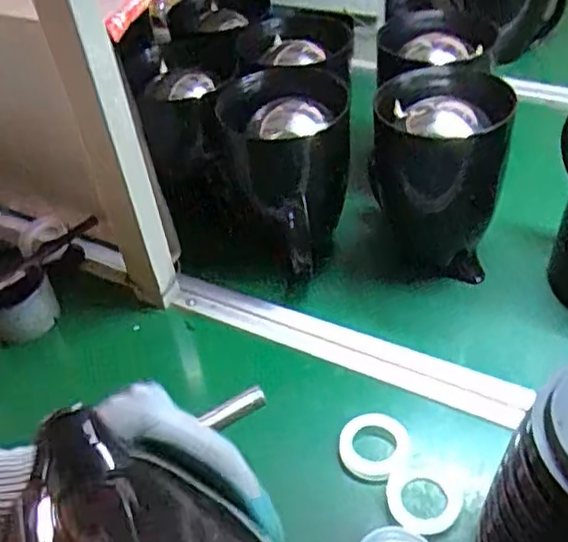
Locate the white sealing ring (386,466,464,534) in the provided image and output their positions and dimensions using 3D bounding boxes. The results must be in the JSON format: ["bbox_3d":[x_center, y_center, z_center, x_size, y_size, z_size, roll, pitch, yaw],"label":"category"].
[{"bbox_3d":[0.113,0.181,0.528,0.058,0.006,0.054,-3,42,3],"label":"white sealing ring"}]

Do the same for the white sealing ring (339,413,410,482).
[{"bbox_3d":[0.077,0.149,0.563,0.054,0.010,0.060,15,46,22],"label":"white sealing ring"}]

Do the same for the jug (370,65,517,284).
[{"bbox_3d":[0.156,-0.094,0.690,0.124,0.192,0.127,1,44,7],"label":"jug"}]

